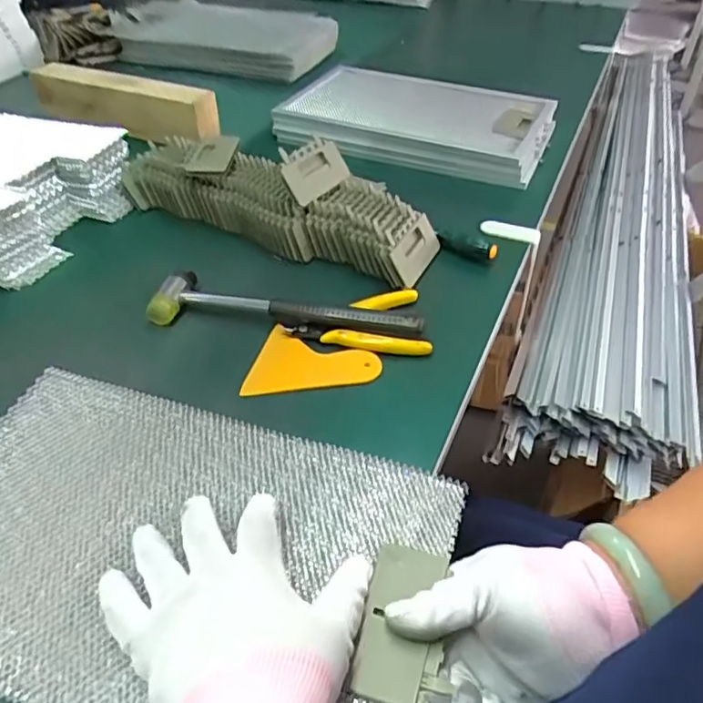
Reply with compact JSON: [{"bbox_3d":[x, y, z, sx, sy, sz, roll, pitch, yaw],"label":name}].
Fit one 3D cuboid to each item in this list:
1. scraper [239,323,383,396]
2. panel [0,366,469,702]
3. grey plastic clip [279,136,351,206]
[{"bbox_3d":[-0.029,0.011,0.477,0.100,0.007,0.071,8,45,8],"label":"scraper"},{"bbox_3d":[-0.111,0.117,0.361,0.325,0.011,0.198,13,46,12],"label":"panel"},{"bbox_3d":[-0.039,-0.180,0.582,0.020,0.052,0.067,3,36,46],"label":"grey plastic clip"}]

